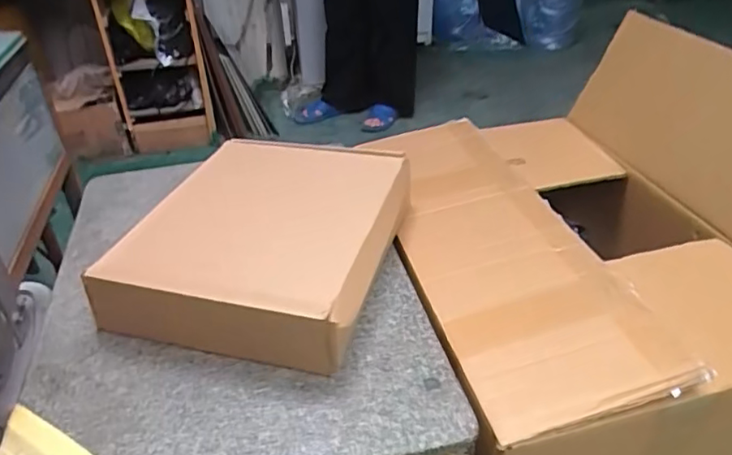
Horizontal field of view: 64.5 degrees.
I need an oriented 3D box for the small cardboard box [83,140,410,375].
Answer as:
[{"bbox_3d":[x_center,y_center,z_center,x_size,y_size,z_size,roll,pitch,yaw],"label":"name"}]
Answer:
[{"bbox_3d":[-0.113,0.008,0.704,0.287,0.093,0.329,8,35,16],"label":"small cardboard box"}]

